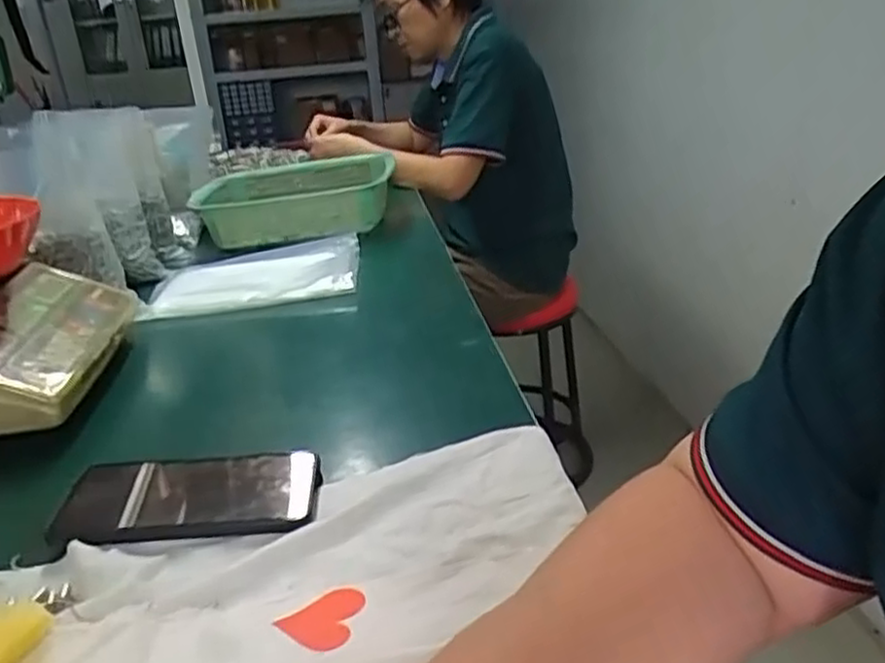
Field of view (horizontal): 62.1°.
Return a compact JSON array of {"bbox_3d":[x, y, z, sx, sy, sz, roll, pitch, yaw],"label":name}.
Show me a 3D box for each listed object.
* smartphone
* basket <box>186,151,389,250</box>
[{"bbox_3d":[-0.167,0.107,0.487,0.160,0.015,0.079,-4,23,-2],"label":"smartphone"},{"bbox_3d":[-0.229,-0.209,1.161,0.298,0.089,0.256,-6,23,-5],"label":"basket"}]

